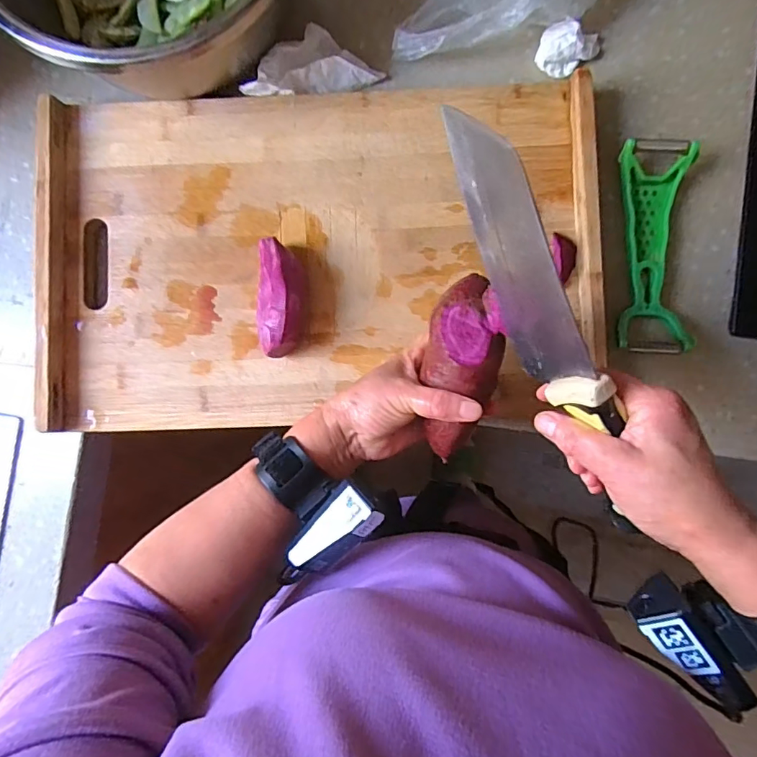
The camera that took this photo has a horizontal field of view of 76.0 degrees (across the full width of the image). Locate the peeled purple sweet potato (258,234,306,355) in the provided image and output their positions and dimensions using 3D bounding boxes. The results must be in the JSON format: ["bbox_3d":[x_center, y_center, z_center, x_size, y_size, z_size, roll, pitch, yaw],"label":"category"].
[{"bbox_3d":[-0.082,-0.068,0.415,0.037,0.039,0.096,3,88,2],"label":"peeled purple sweet potato"}]

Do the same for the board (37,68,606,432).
[{"bbox_3d":[-0.053,-0.109,0.429,0.479,0.040,0.304,-2,88,1],"label":"board"}]

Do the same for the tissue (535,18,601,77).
[{"bbox_3d":[0.175,-0.300,0.443,0.054,0.027,0.039,12,88,2],"label":"tissue"}]

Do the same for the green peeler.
[{"bbox_3d":[0.242,-0.116,0.430,0.059,0.030,0.186,1,88,1],"label":"green peeler"}]

